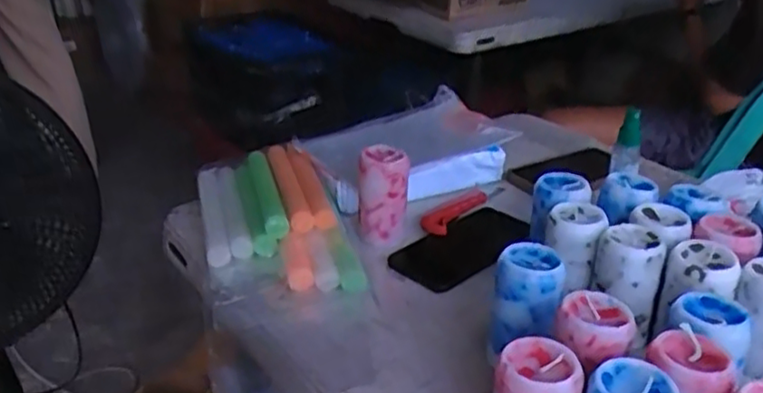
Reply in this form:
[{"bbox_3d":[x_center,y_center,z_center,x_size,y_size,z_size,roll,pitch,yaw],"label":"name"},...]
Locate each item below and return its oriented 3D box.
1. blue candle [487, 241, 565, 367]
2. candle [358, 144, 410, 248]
[{"bbox_3d":[0.112,0.088,0.524,0.050,0.091,0.056,7,28,14],"label":"blue candle"},{"bbox_3d":[0.002,0.002,0.692,0.051,0.093,0.048,0,27,1],"label":"candle"}]

